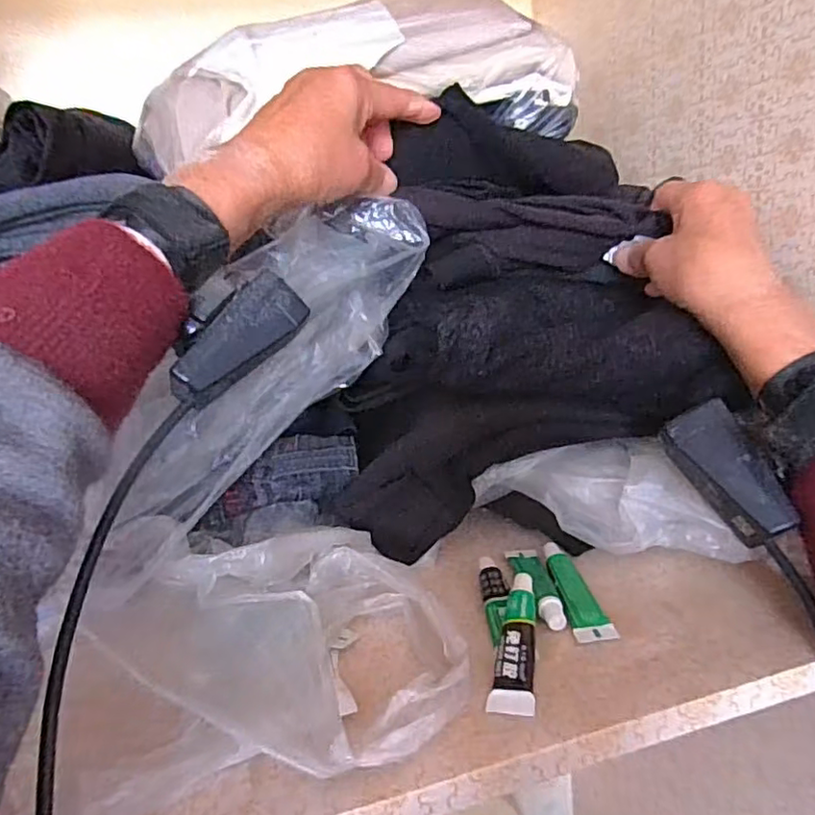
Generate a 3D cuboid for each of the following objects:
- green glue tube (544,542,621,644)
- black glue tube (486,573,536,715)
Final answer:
[{"bbox_3d":[0.085,0.092,0.313,0.019,0.011,0.070,-8,16,-3],"label":"green glue tube"},{"bbox_3d":[0.050,0.104,0.276,0.018,0.008,0.075,-2,31,17],"label":"black glue tube"}]

